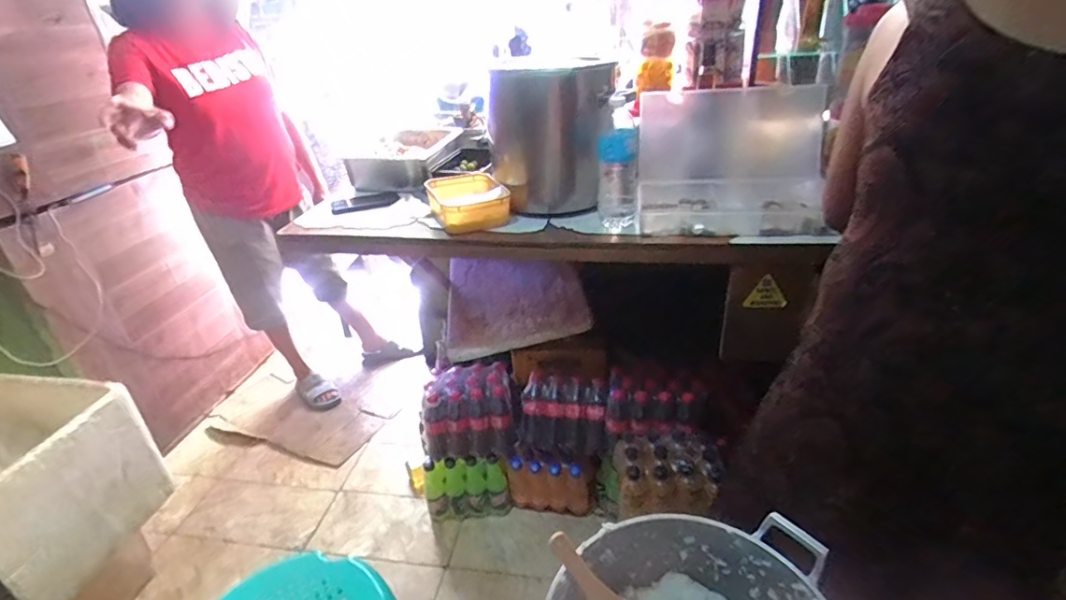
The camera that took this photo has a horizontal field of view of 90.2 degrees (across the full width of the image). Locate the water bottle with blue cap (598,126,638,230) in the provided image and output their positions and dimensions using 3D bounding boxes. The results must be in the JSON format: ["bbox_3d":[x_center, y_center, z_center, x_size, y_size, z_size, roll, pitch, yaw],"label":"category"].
[{"bbox_3d":[0.181,-0.261,1.138,0.087,0.196,0.094,2,29,10],"label":"water bottle with blue cap"}]

